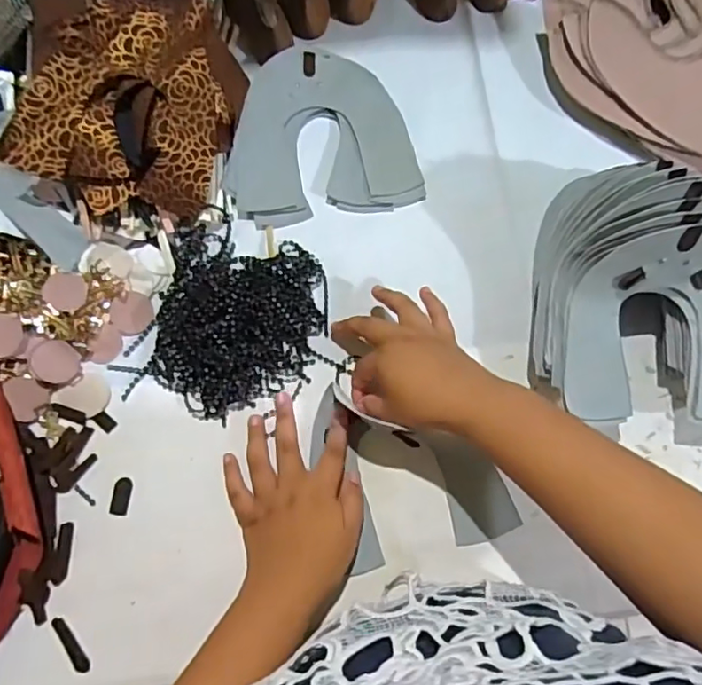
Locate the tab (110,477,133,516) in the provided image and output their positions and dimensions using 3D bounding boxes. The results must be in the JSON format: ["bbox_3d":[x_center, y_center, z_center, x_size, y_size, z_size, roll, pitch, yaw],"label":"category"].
[{"bbox_3d":[-0.176,0.118,0.448,0.013,0.004,0.028,4,73,0],"label":"tab"}]

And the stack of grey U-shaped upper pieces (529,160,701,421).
[{"bbox_3d":[0.230,-0.041,0.445,0.165,0.117,0.208,1,73,-1],"label":"stack of grey U-shaped upper pieces"}]

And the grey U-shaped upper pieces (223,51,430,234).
[{"bbox_3d":[-0.030,-0.197,0.542,0.166,0.015,0.171,-8,73,-3],"label":"grey U-shaped upper pieces"}]

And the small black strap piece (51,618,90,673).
[{"bbox_3d":[-0.201,0.216,0.418,0.008,0.006,0.043,-36,77,-11],"label":"small black strap piece"}]

